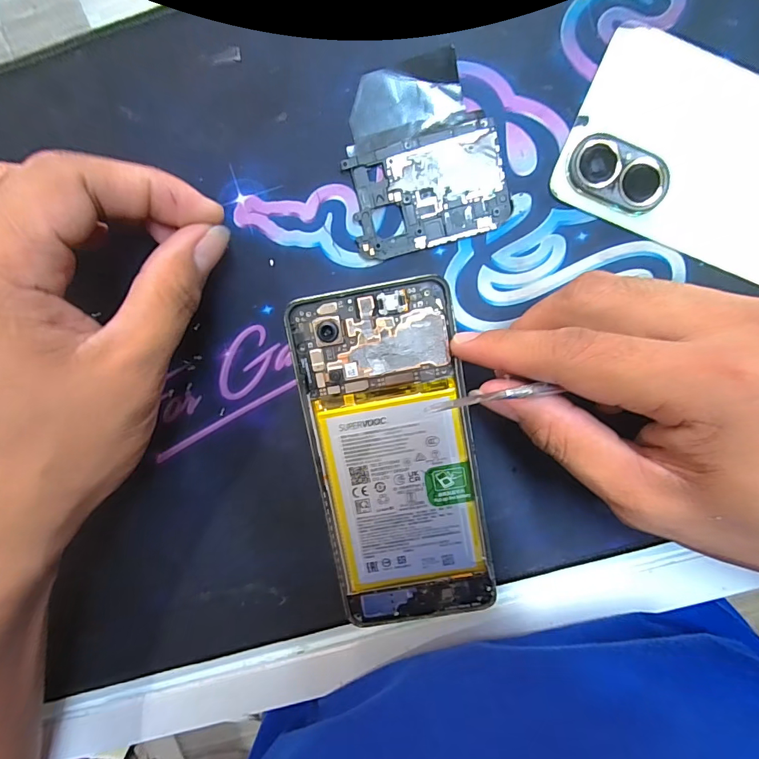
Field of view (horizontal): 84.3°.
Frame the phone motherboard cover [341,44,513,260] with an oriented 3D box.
[{"bbox_3d":[0.018,-0.096,0.181,0.065,0.004,0.073,-15,99,3],"label":"phone motherboard cover"}]

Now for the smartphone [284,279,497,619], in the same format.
[{"bbox_3d":[0.008,0.037,0.197,0.072,0.004,0.163,-10,98,4],"label":"smartphone"}]

